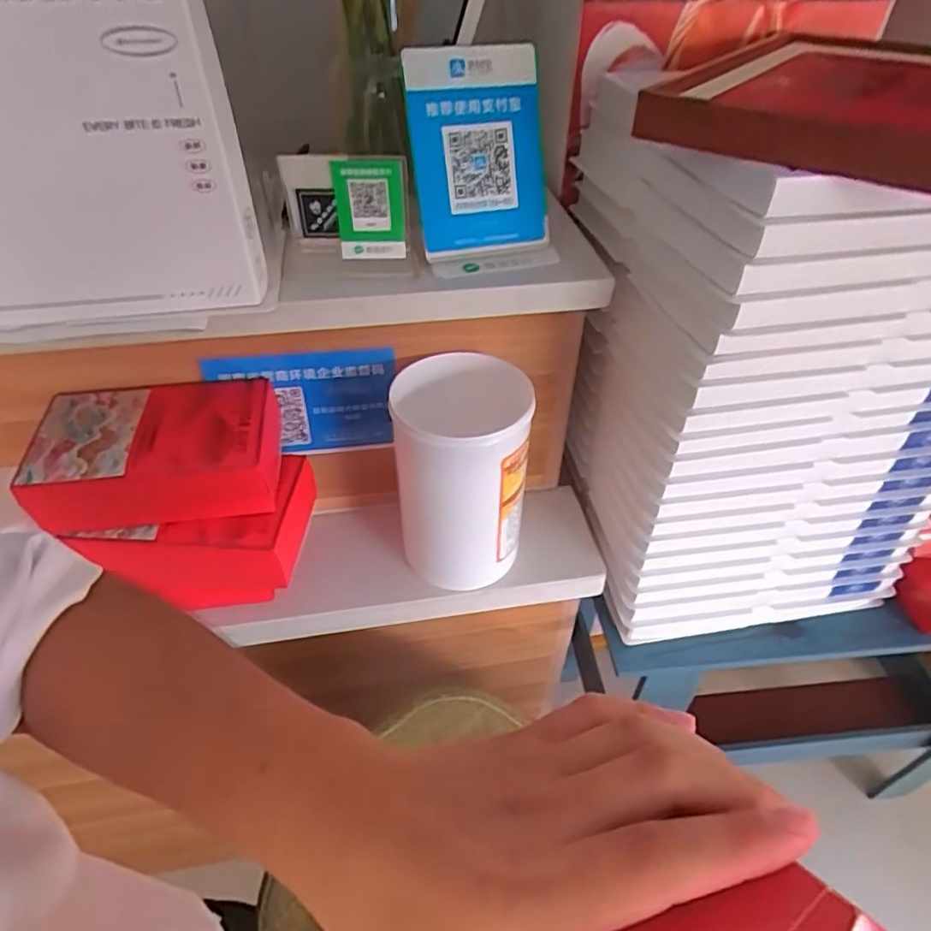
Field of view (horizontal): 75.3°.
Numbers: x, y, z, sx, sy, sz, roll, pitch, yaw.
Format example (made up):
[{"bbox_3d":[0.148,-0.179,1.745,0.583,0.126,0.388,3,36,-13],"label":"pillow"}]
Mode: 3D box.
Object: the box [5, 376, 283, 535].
[{"bbox_3d":[-0.266,-0.008,0.535,0.190,0.069,0.122,-7,45,-8],"label":"box"}]

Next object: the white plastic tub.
[{"bbox_3d":[0.000,0.009,0.612,0.121,0.204,0.133,3,44,2],"label":"white plastic tub"}]

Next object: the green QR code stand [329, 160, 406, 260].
[{"bbox_3d":[-0.076,-0.202,0.481,0.056,0.075,0.010,5,44,4],"label":"green QR code stand"}]

